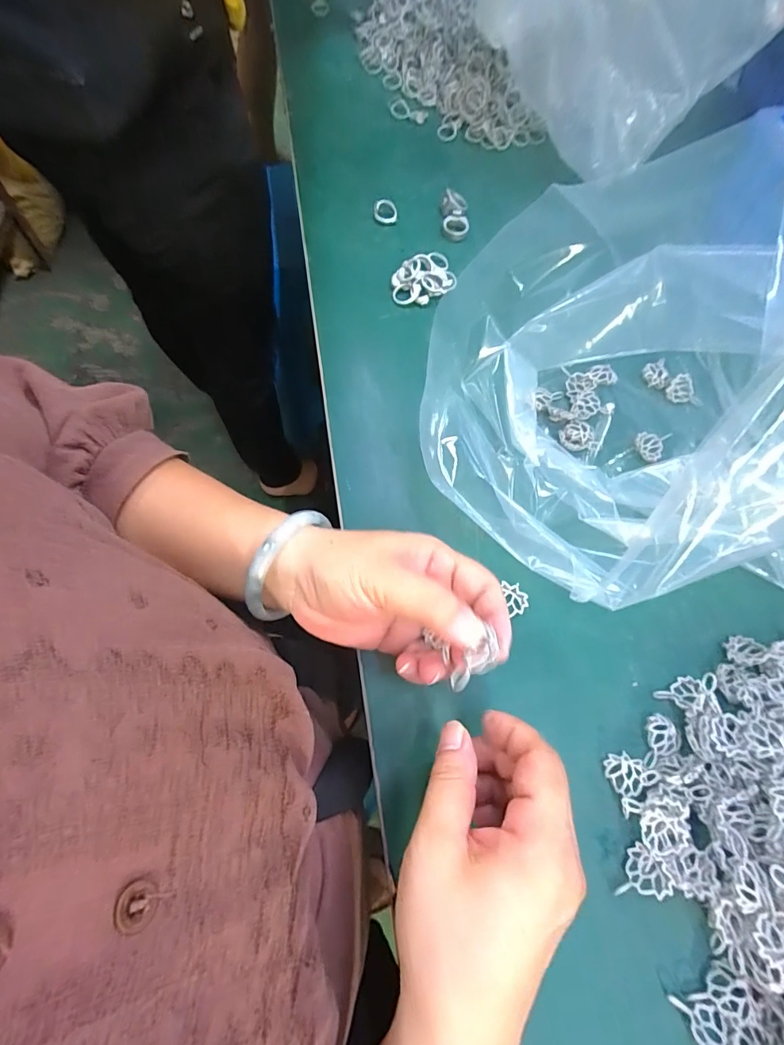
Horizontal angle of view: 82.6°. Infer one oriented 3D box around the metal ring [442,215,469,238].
[{"bbox_3d":[0.063,-0.294,0.444,0.026,0.008,0.026,1,67,-1],"label":"metal ring"}]

